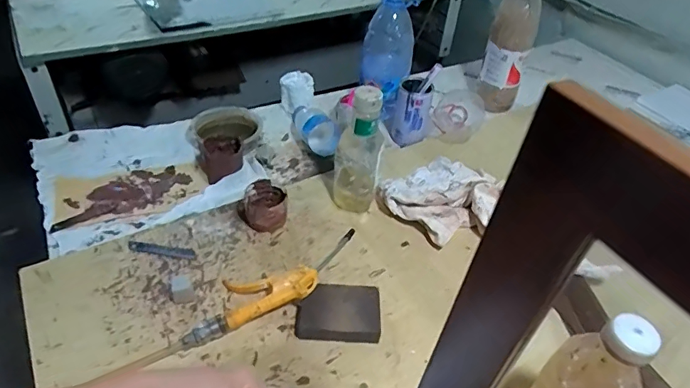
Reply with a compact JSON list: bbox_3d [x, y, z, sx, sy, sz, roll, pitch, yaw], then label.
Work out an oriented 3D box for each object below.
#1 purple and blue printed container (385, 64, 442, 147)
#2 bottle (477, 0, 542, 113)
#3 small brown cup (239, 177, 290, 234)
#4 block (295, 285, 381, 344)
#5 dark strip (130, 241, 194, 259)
[{"bbox_3d":[0.127,-0.169,0.906,0.072,0.146,0.078,17,43,13],"label":"purple and blue printed container"},{"bbox_3d":[0.337,-0.314,0.974,0.081,0.292,0.072,17,43,13],"label":"bottle"},{"bbox_3d":[-0.122,0.021,0.722,0.070,0.052,0.074,3,42,-2],"label":"small brown cup"},{"bbox_3d":[-0.008,0.148,0.599,0.101,0.025,0.071,4,42,-2],"label":"block"},{"bbox_3d":[-0.257,0.078,0.675,0.094,0.004,0.018,8,42,4],"label":"dark strip"}]

